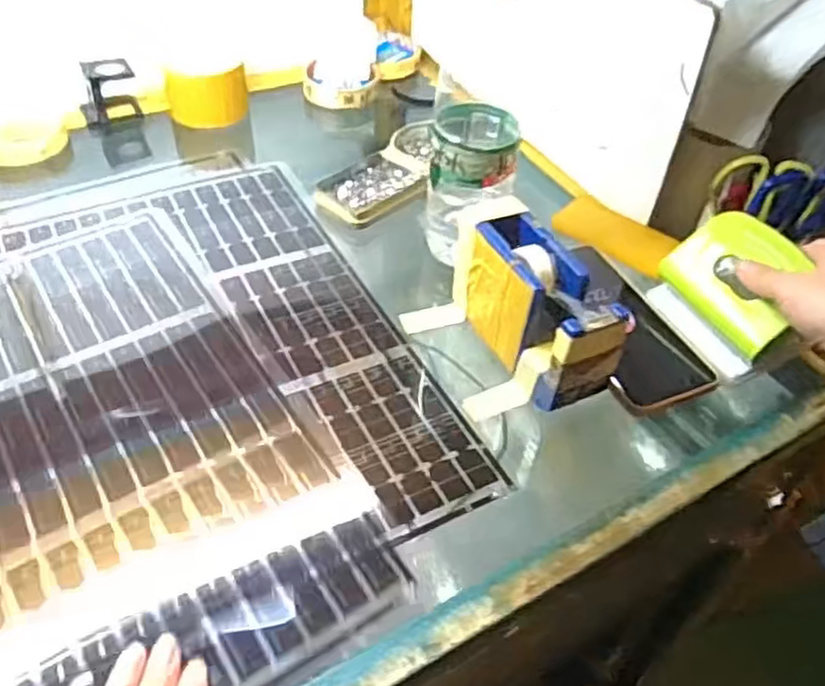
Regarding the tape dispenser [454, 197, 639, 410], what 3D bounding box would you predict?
[{"bbox_3d":[0.079,-0.028,0.485,0.049,0.082,0.139,-17,50,-21],"label":"tape dispenser"}]

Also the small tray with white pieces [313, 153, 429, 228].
[{"bbox_3d":[-0.038,-0.137,0.631,0.063,0.016,0.106,37,53,27],"label":"small tray with white pieces"}]

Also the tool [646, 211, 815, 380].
[{"bbox_3d":[0.226,-0.041,0.508,0.059,0.075,0.104,-14,49,-18],"label":"tool"}]

